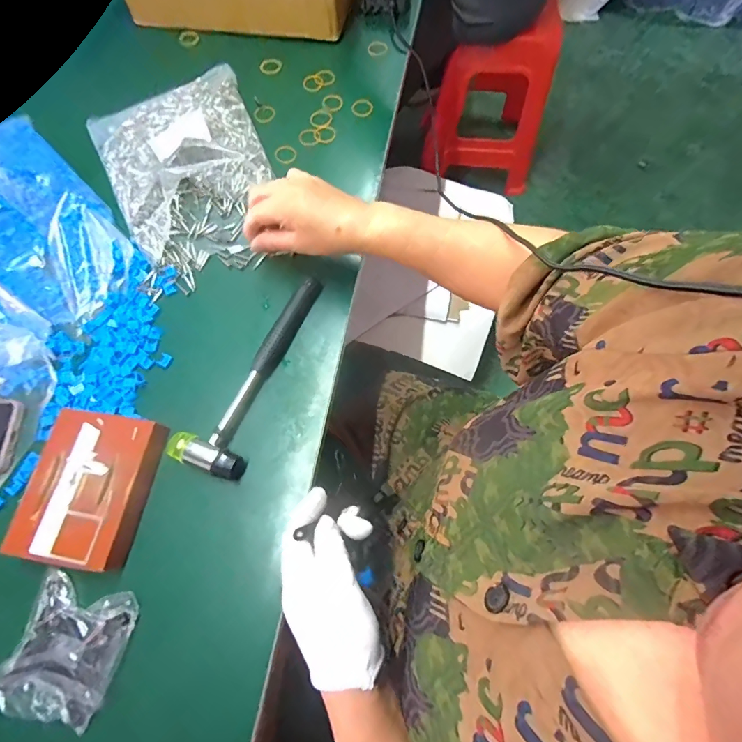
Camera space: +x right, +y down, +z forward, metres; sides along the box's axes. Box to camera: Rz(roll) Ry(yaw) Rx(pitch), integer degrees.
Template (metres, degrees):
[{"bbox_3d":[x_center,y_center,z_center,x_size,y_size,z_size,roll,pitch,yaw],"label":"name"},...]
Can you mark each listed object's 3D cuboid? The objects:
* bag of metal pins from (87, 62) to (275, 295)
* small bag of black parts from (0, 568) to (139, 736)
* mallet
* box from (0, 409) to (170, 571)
[{"bbox_3d":[-0.249,-0.274,0.524,0.215,0.045,0.340,-21,71,-7],"label":"bag of metal pins"},{"bbox_3d":[-0.273,0.248,0.353,0.102,0.016,0.107,16,70,7],"label":"small bag of black parts"},{"bbox_3d":[-0.127,-0.007,0.439,0.076,0.021,0.240,20,71,8],"label":"mallet"},{"bbox_3d":[-0.274,0.112,0.392,0.119,0.029,0.136,9,70,4],"label":"box"}]

